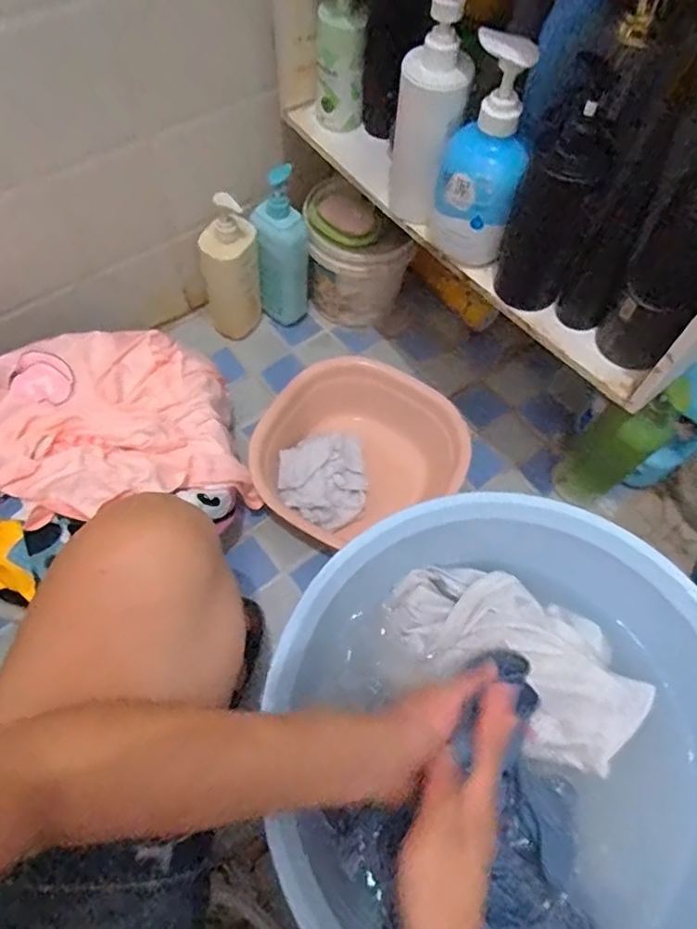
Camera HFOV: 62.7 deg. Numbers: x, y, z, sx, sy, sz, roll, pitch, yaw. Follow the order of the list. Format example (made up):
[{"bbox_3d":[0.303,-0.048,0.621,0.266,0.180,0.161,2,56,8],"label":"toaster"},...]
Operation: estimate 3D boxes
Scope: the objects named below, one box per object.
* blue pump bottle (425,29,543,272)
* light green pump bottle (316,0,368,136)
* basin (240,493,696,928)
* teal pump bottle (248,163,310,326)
[{"bbox_3d":[0.125,-0.283,0.540,0.076,0.189,0.064,11,62,4],"label":"blue pump bottle"},{"bbox_3d":[-0.010,-0.471,0.650,0.052,0.170,0.043,-2,62,-3],"label":"light green pump bottle"},{"bbox_3d":[0.139,0.235,0.491,0.383,0.147,0.391,1,62,-2],"label":"basin"},{"bbox_3d":[-0.107,-0.331,0.889,0.076,0.252,0.057,-22,65,-13],"label":"teal pump bottle"}]

